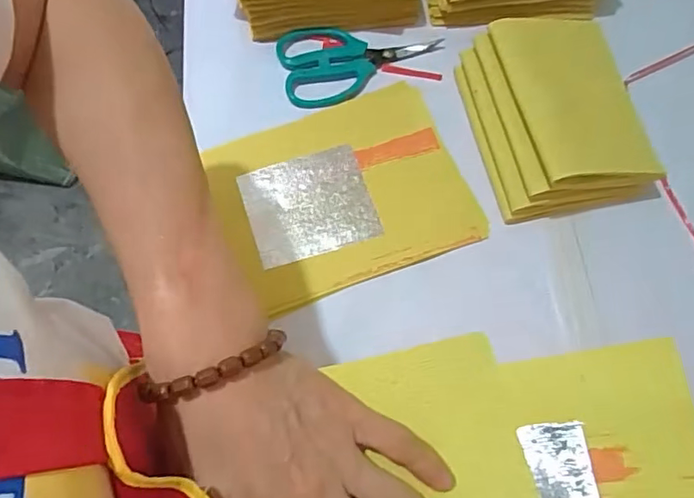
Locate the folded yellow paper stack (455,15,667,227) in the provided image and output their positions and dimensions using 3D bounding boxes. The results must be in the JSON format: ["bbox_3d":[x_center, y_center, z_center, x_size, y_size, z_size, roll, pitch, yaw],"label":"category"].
[{"bbox_3d":[0.178,-0.120,0.475,0.132,0.063,0.169,-10,70,-5],"label":"folded yellow paper stack"}]

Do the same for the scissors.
[{"bbox_3d":[0.015,-0.177,0.523,0.150,0.013,0.078,-13,70,-6],"label":"scissors"}]

